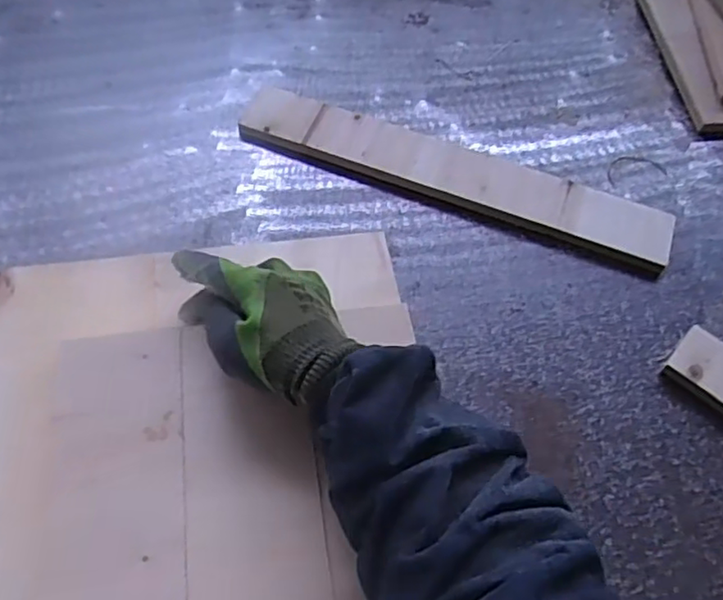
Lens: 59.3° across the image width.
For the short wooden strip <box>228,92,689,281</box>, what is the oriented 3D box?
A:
[{"bbox_3d":[0.092,-0.127,0.636,0.432,0.014,0.071,19,69,6],"label":"short wooden strip"}]

